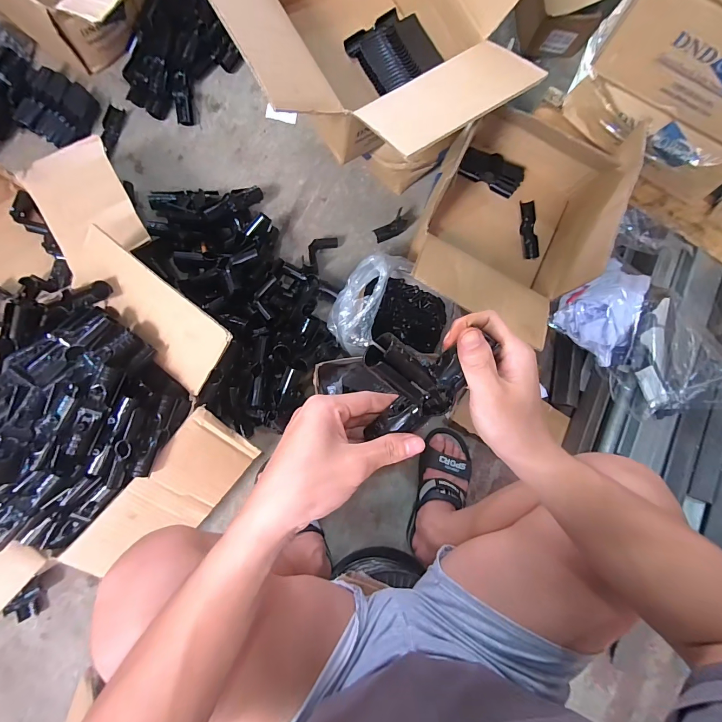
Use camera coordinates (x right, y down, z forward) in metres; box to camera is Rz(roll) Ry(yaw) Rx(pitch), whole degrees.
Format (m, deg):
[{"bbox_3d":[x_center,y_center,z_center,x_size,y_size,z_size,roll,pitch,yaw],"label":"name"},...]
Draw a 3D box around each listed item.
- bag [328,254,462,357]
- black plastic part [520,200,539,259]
[{"bbox_3d":[0.062,-0.096,0.697,0.225,0.129,0.191,17,82,-5],"label":"bag"},{"bbox_3d":[0.371,-0.289,0.777,0.033,0.007,0.128,-2,84,-7],"label":"black plastic part"}]

